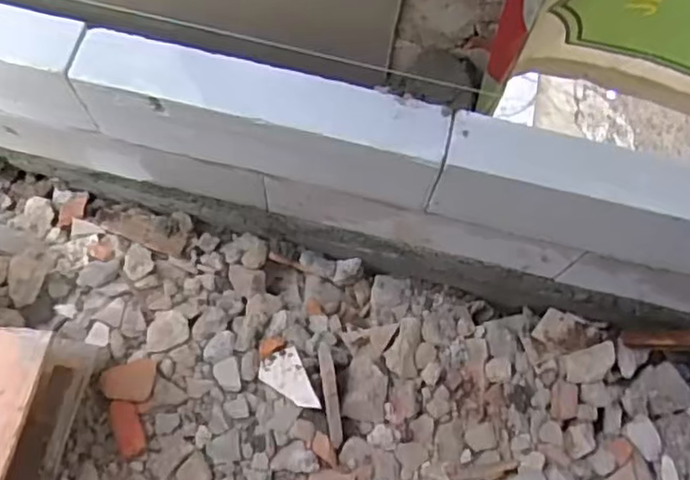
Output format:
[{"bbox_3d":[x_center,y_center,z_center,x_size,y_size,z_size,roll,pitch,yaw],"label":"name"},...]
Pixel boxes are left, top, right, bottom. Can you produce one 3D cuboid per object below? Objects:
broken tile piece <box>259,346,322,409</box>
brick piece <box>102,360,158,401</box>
[{"bbox_3d":[-0.117,0.293,1.347,0.087,0.016,0.148,-25,55,-6],"label":"broken tile piece"},{"bbox_3d":[-0.432,0.285,1.322,0.098,0.029,0.079,-3,72,-4],"label":"brick piece"}]

